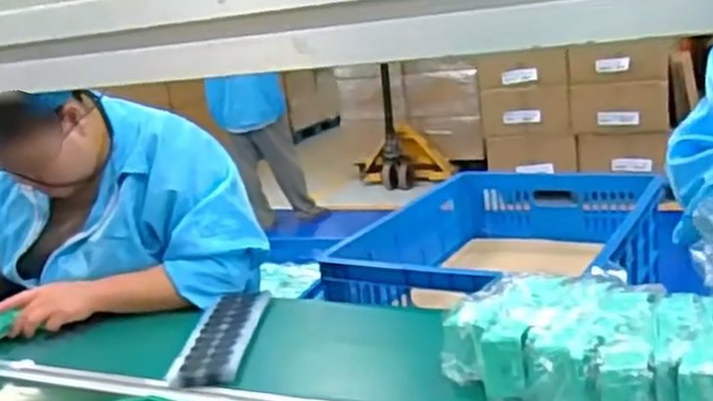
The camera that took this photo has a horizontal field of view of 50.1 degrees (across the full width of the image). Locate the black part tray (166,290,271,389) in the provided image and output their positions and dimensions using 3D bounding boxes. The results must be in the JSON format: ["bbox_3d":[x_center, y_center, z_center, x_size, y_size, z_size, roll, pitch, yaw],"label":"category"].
[{"bbox_3d":[-0.195,0.194,1.127,0.099,0.019,0.296,-6,14,5],"label":"black part tray"}]

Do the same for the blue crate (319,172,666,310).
[{"bbox_3d":[0.301,0.106,1.613,0.479,0.192,0.789,0,16,27],"label":"blue crate"}]

